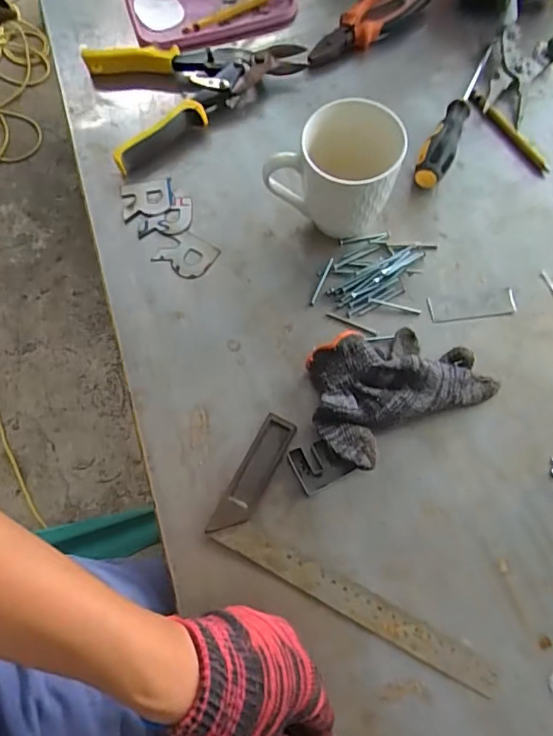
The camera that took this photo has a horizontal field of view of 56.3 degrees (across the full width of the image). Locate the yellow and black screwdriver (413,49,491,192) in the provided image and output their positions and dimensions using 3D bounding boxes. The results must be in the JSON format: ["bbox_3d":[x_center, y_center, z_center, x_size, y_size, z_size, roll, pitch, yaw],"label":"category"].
[{"bbox_3d":[0.192,-0.265,0.533,0.030,0.035,0.192,28,74,9],"label":"yellow and black screwdriver"}]

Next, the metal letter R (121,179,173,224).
[{"bbox_3d":[-0.131,-0.169,0.522,0.051,0.004,0.040,-12,72,-3],"label":"metal letter R"}]

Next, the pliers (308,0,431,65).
[{"bbox_3d":[0.102,-0.384,0.575,0.159,0.023,0.053,-40,76,-12],"label":"pliers"}]

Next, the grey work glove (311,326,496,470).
[{"bbox_3d":[0.099,0.010,0.442,0.154,0.038,0.102,-29,74,-9],"label":"grey work glove"}]

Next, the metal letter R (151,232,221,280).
[{"bbox_3d":[-0.087,-0.110,0.504,0.050,0.005,0.043,33,75,10],"label":"metal letter R"}]

